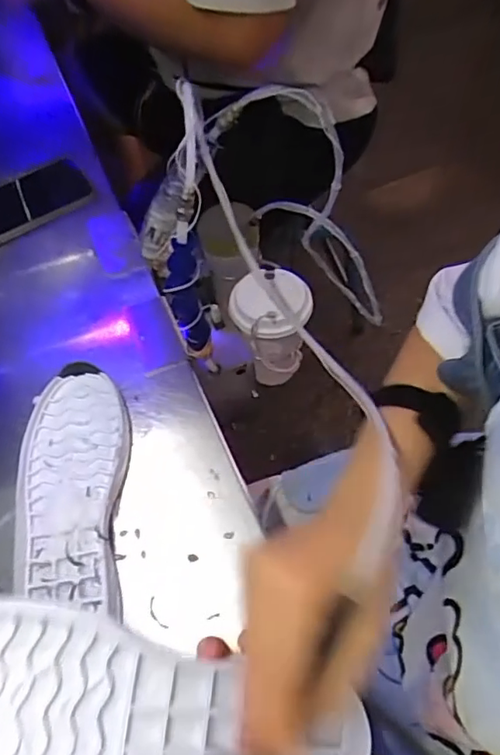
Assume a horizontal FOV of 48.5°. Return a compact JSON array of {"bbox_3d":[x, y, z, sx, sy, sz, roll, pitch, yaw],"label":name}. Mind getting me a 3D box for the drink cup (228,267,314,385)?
[{"bbox_3d":[0.025,-0.060,0.623,0.089,0.094,0.103,-2,64,2],"label":"drink cup"}]

